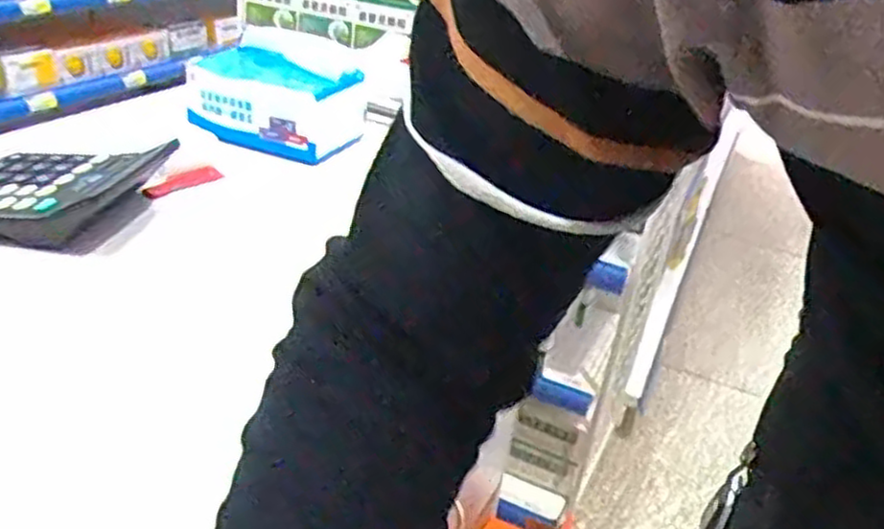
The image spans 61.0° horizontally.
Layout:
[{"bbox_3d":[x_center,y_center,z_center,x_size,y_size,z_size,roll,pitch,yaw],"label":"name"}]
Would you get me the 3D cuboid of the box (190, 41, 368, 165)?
[{"bbox_3d":[-0.150,-0.150,0.671,0.139,0.075,0.094,12,28,9],"label":"box"}]

